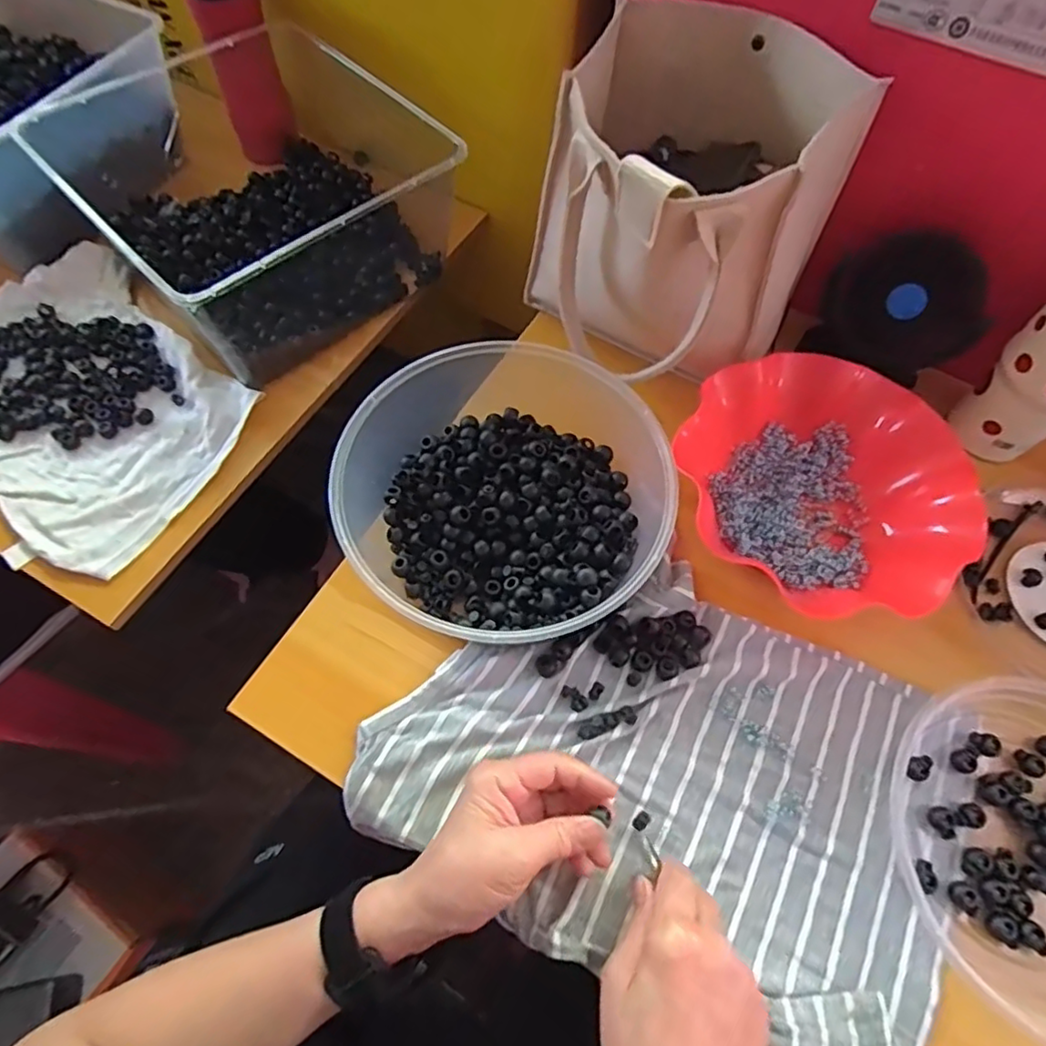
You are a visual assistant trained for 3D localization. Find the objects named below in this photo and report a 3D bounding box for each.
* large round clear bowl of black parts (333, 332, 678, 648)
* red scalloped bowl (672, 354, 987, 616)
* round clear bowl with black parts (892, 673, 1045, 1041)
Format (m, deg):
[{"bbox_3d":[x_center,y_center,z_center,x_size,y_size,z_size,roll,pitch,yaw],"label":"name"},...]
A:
[{"bbox_3d":[-0.011,-0.018,0.456,0.220,0.096,0.221,1,64,-2],"label":"large round clear bowl of black parts"},{"bbox_3d":[0.238,-0.033,0.498,0.224,0.057,0.203,38,68,15],"label":"red scalloped bowl"},{"bbox_3d":[0.339,0.210,0.396,0.181,0.041,0.202,20,65,7],"label":"round clear bowl with black parts"}]

